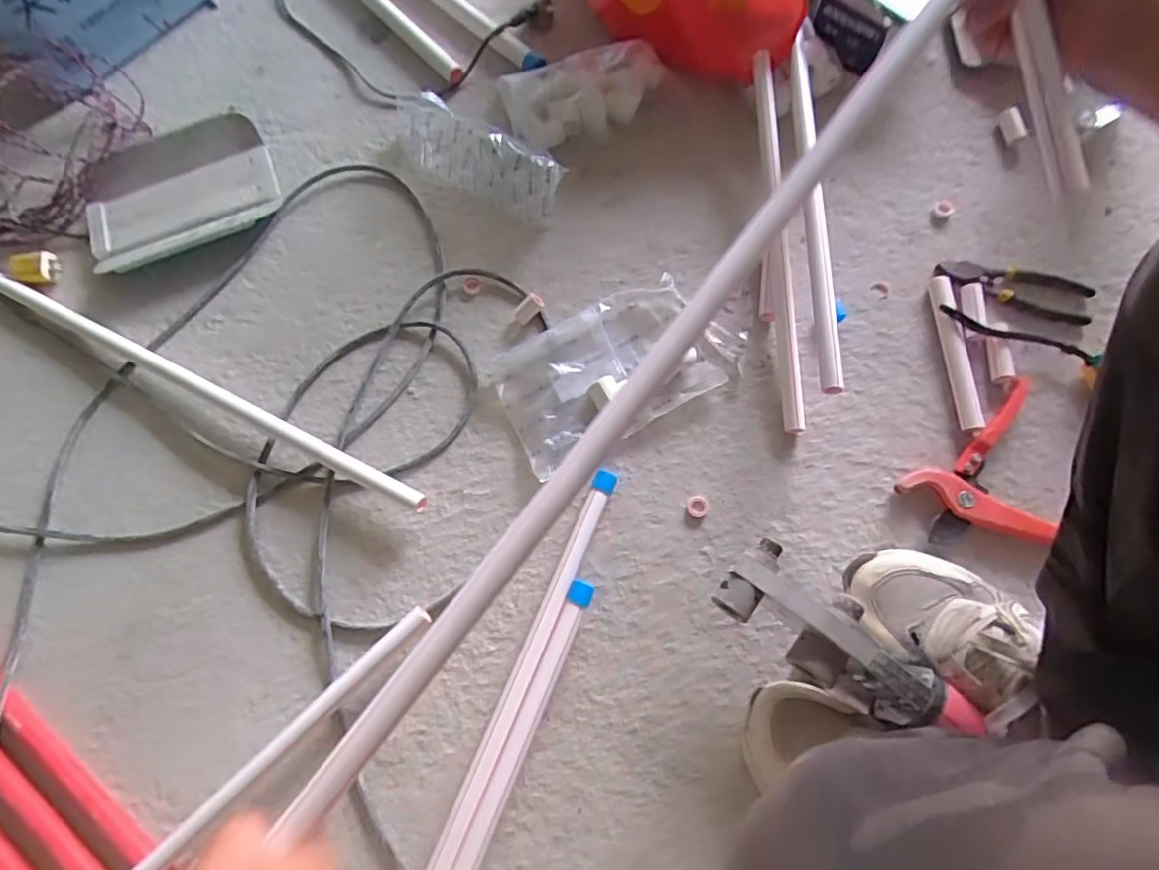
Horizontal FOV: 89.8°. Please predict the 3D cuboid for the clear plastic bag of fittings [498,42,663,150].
[{"bbox_3d":[0.009,-0.447,0.761,0.210,0.037,0.112,-15,69,-3],"label":"clear plastic bag of fittings"}]

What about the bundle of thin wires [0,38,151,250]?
[{"bbox_3d":[-0.732,-0.387,0.753,0.289,0.078,0.301,31,74,13],"label":"bundle of thin wires"}]

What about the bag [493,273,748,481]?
[{"bbox_3d":[0.040,-0.077,0.640,0.260,0.034,0.147,-28,71,-8],"label":"bag"}]

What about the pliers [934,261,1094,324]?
[{"bbox_3d":[0.480,-0.167,0.644,0.160,0.012,0.057,17,71,9],"label":"pliers"}]

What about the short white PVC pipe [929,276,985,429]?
[{"bbox_3d":[0.401,-0.091,0.618,0.024,0.017,0.175,-2,69,2],"label":"short white PVC pipe"}]

